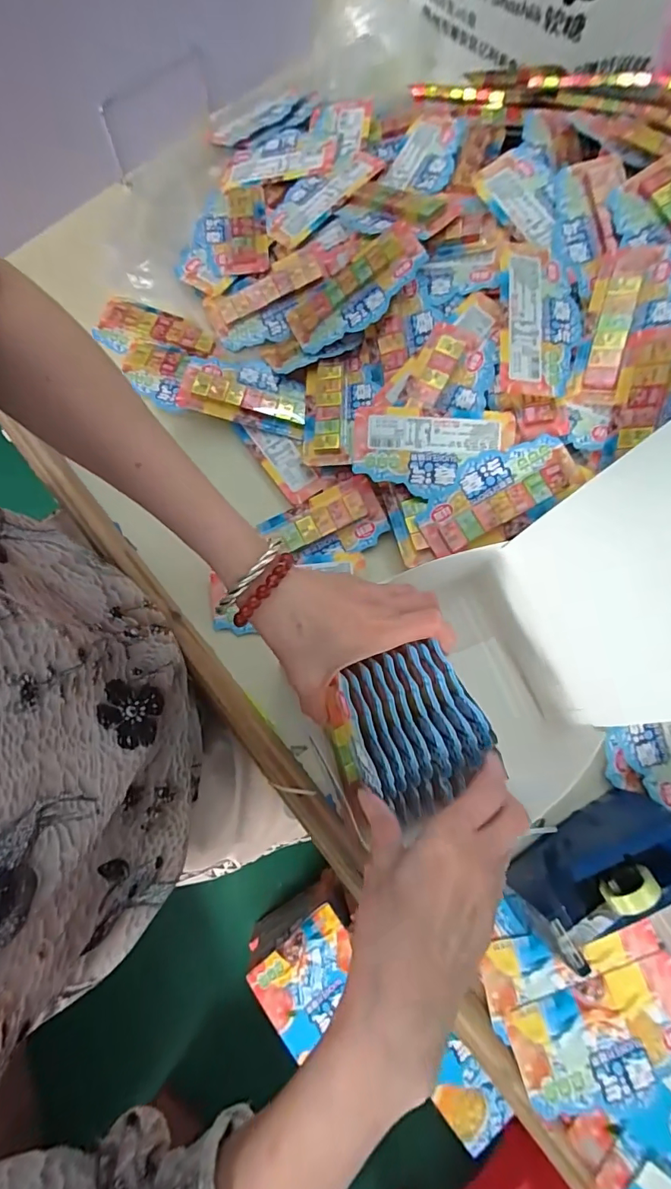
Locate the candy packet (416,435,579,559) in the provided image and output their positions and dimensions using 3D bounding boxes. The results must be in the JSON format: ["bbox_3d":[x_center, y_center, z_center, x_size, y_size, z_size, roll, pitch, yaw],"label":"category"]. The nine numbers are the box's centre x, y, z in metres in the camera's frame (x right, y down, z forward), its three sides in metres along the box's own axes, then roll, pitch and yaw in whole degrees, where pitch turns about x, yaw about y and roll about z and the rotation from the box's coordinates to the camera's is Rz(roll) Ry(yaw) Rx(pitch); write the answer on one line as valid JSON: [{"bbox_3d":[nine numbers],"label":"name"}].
[{"bbox_3d":[0.144,-0.092,0.428,0.142,0.008,0.065,-32,78,7],"label":"candy packet"}]

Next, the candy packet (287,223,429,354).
[{"bbox_3d":[0.020,-0.306,0.476,0.145,0.016,0.076,-28,77,20],"label":"candy packet"}]

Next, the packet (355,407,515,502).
[{"bbox_3d":[0.090,-0.131,0.434,0.145,0.007,0.077,1,94,1],"label":"packet"}]

